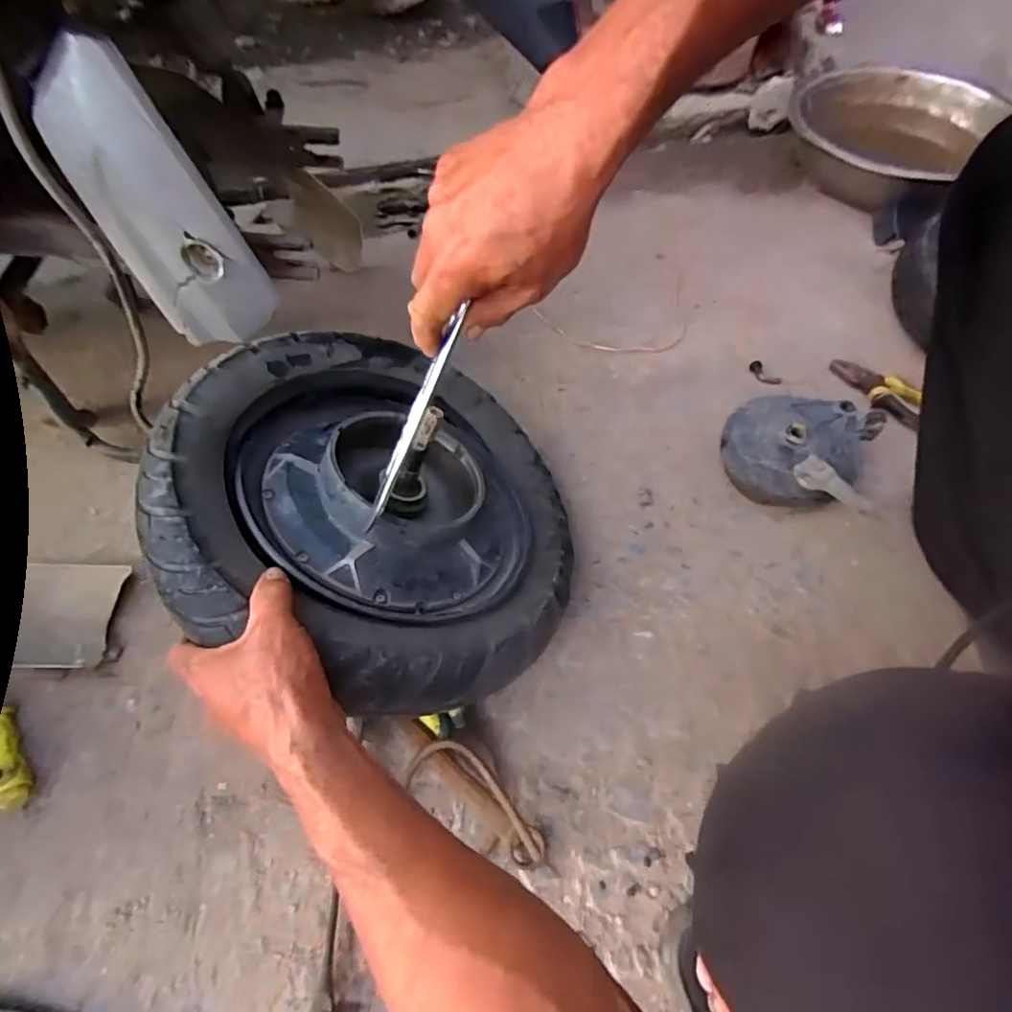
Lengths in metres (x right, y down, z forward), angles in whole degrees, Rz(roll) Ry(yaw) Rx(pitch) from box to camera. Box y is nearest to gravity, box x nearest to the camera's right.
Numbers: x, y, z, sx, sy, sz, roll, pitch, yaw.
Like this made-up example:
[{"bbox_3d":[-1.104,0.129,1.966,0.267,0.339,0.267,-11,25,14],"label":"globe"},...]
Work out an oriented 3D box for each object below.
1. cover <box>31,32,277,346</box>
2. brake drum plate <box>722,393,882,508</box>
[{"bbox_3d":[-0.288,-0.239,0.485,0.101,0.229,0.026,-22,44,1],"label":"cover"},{"bbox_3d":[0.337,-0.069,0.680,0.158,0.079,0.168,-1,57,1],"label":"brake drum plate"}]

